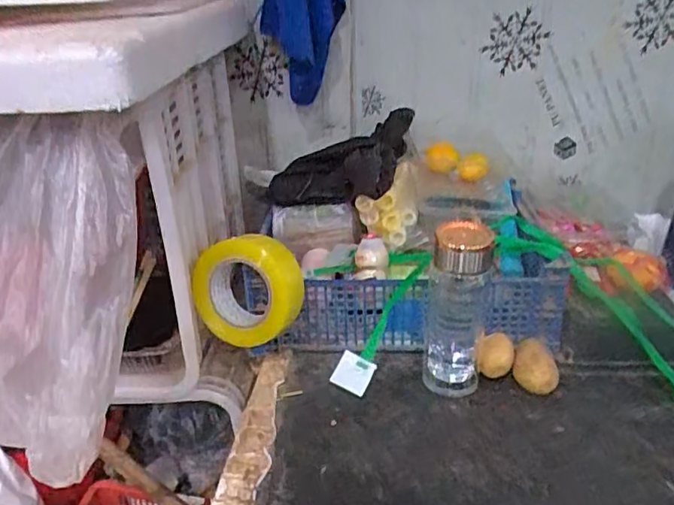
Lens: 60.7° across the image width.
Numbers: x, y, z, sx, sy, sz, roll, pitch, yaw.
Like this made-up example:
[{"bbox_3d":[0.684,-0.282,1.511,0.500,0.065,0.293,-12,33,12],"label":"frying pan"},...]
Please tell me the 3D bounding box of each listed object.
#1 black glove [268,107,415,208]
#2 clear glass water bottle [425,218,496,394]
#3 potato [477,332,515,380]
[{"bbox_3d":[0.024,-0.115,0.782,0.223,0.062,0.136,-29,33,-10],"label":"black glove"},{"bbox_3d":[0.134,0.060,0.641,0.067,0.202,0.067,4,27,10],"label":"clear glass water bottle"},{"bbox_3d":[0.186,0.122,0.678,0.042,0.041,0.032,6,27,14],"label":"potato"}]

